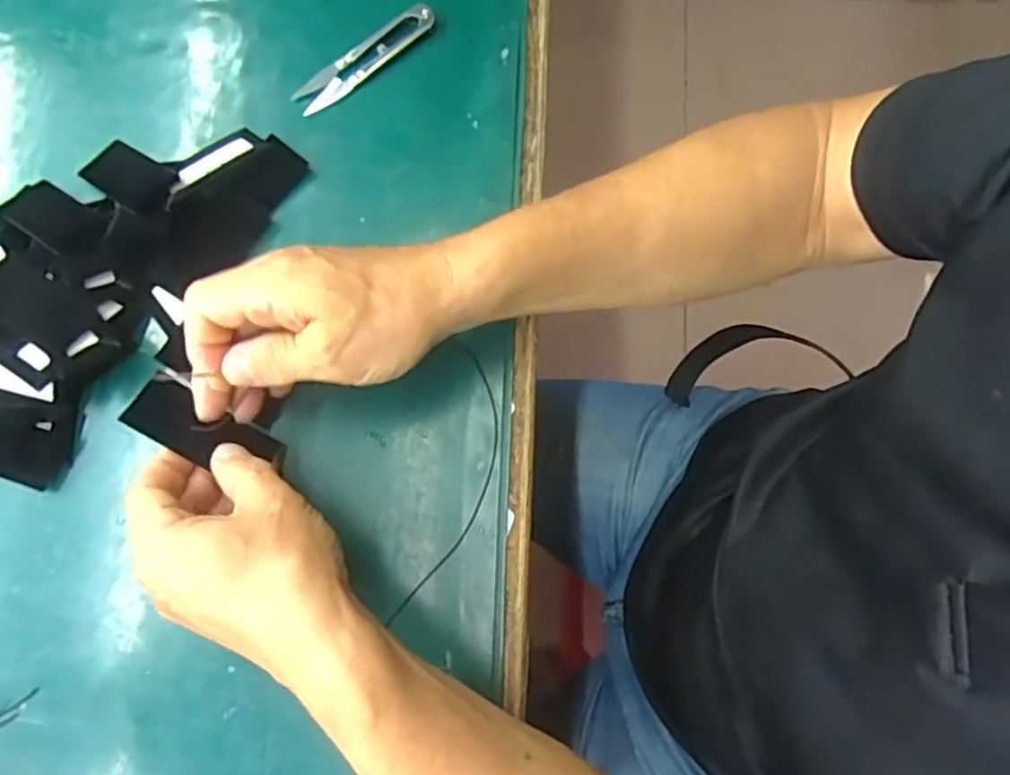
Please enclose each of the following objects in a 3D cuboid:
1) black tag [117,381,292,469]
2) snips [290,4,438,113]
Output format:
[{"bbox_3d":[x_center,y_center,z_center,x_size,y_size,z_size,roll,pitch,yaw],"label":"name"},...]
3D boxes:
[{"bbox_3d":[-0.155,0.023,0.349,0.074,0.004,0.028,34,67,-20],"label":"black tag"},{"bbox_3d":[-0.089,-0.211,0.430,0.104,0.007,0.024,-38,80,-8],"label":"snips"}]

